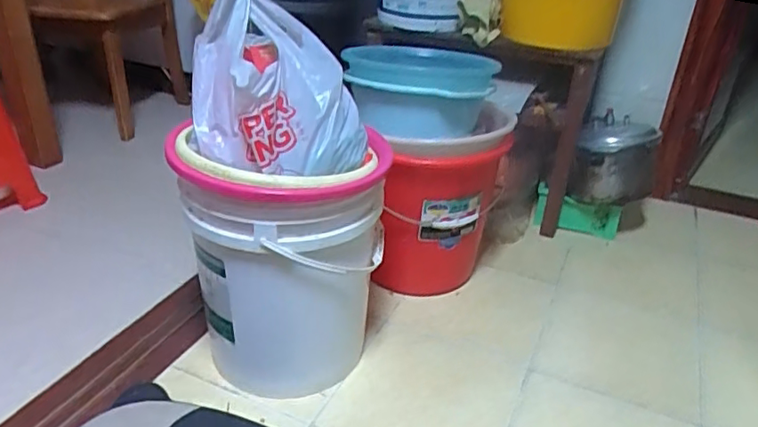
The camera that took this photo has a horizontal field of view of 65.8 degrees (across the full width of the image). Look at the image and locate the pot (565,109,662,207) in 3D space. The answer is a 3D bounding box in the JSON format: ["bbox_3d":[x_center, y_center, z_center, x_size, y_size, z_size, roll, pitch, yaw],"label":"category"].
[{"bbox_3d":[0.628,-0.141,1.561,0.202,0.193,0.232,15,32,20],"label":"pot"}]

